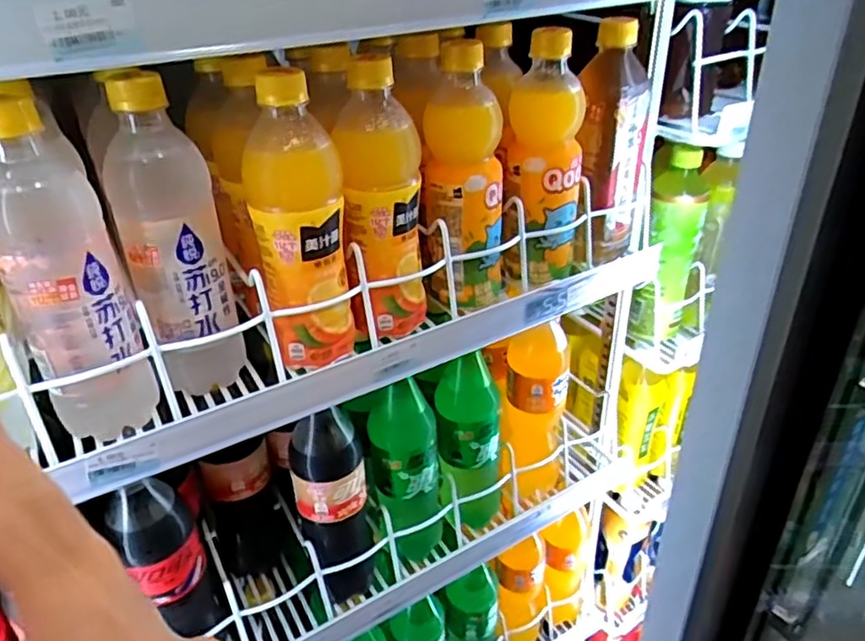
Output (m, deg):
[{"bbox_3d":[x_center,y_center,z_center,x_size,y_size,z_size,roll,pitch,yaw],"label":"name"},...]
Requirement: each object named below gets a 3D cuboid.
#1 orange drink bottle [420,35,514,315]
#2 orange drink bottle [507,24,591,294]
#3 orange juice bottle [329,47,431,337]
[{"bbox_3d":[0.029,-0.106,0.491,0.071,0.192,0.059,1,31,7],"label":"orange drink bottle"},{"bbox_3d":[0.100,-0.126,0.519,0.071,0.199,0.059,4,31,11],"label":"orange drink bottle"},{"bbox_3d":[-0.036,-0.089,0.468,0.060,0.192,0.067,-4,31,-2],"label":"orange juice bottle"}]

